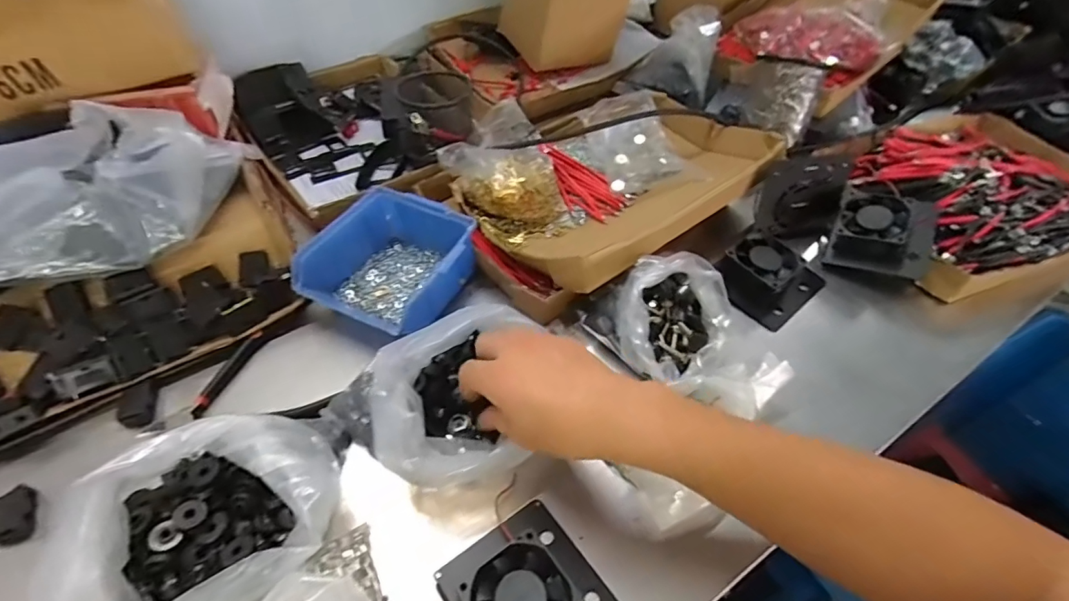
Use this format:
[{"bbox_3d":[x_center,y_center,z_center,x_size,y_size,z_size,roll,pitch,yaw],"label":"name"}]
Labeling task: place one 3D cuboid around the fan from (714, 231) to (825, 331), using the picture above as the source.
[{"bbox_3d":[0.235,-0.028,0.504,0.095,0.037,0.081,-31,56,-25],"label":"fan"}]

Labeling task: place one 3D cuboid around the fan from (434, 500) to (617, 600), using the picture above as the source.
[{"bbox_3d":[-0.002,0.185,0.318,0.088,0.035,0.100,-30,55,-24],"label":"fan"}]

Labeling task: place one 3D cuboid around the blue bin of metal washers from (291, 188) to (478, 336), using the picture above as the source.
[{"bbox_3d":[-0.135,-0.034,0.481,0.130,0.059,0.134,22,52,17],"label":"blue bin of metal washers"}]

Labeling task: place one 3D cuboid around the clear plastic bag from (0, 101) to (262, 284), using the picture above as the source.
[{"bbox_3d":[-0.363,-0.095,0.425,0.250,0.088,0.125,-33,57,-26],"label":"clear plastic bag"}]

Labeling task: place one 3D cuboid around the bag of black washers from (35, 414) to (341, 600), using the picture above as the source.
[{"bbox_3d":[-0.203,0.137,0.325,0.146,0.097,0.125,-30,56,-24],"label":"bag of black washers"}]

